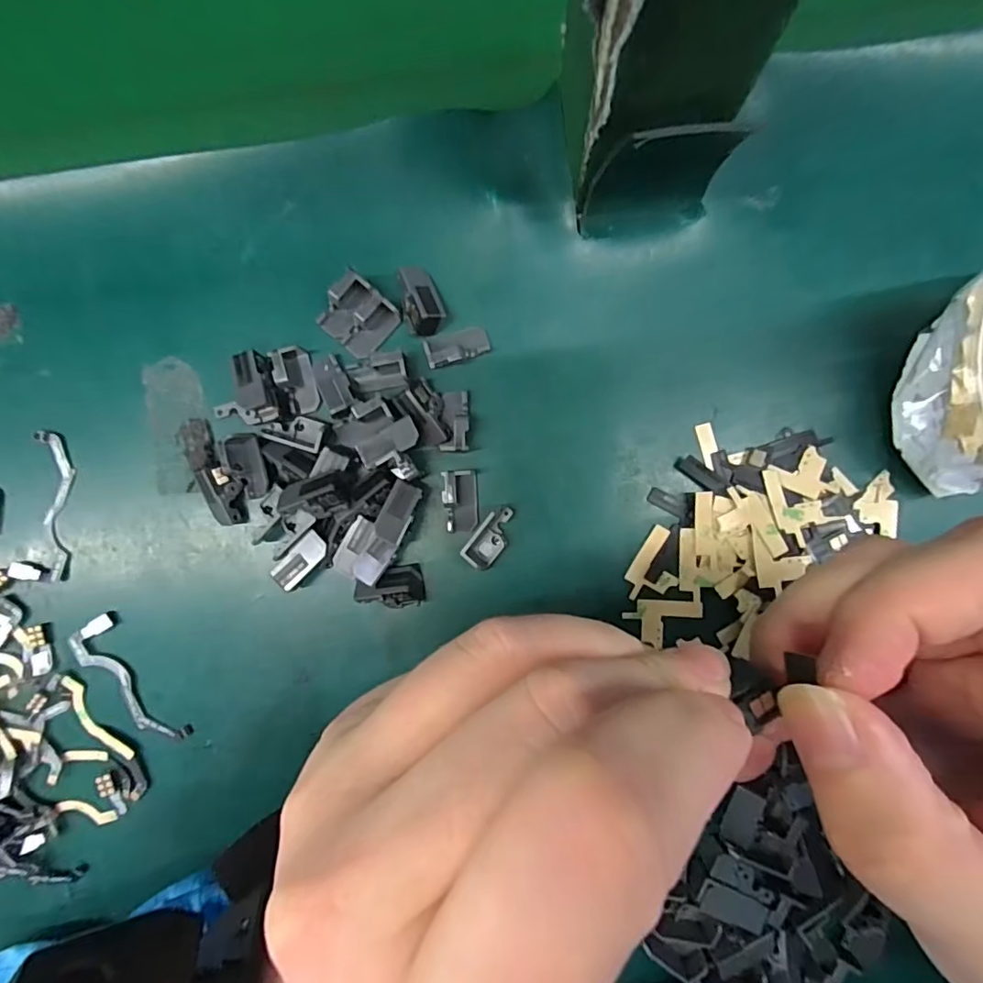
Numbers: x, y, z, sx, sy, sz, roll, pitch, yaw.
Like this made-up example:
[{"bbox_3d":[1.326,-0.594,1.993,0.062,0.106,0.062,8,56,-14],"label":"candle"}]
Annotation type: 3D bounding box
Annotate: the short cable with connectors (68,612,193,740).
[{"bbox_3d":[-0.128,0.069,0.182,0.018,0.004,0.052,-37,89,1],"label":"short cable with connectors"}]

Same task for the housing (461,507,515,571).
[{"bbox_3d":[0.000,0.016,0.175,0.012,0.007,0.022,39,91,1],"label":"housing"}]

